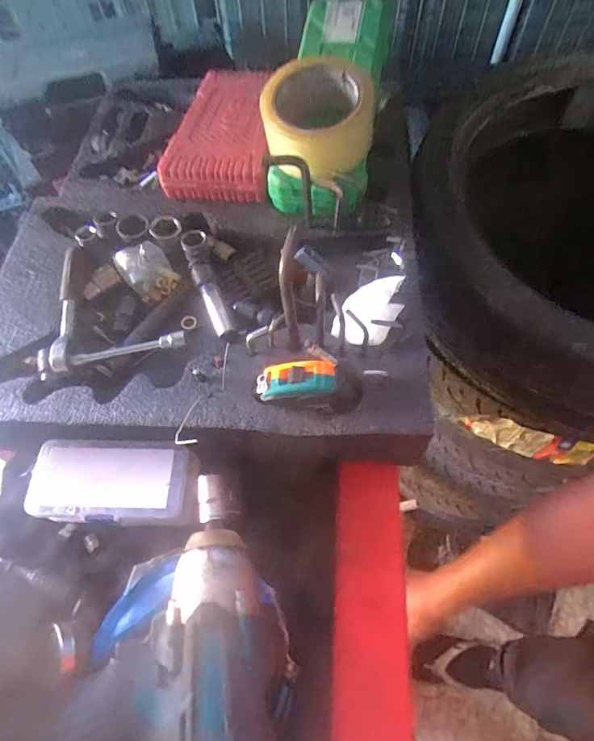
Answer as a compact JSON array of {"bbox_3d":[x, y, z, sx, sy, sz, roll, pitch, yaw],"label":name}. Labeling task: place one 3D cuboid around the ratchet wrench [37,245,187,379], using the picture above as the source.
[{"bbox_3d":[-0.174,-0.067,0.425,0.133,0.020,0.136,-10,62,-4],"label":"ratchet wrench"}]

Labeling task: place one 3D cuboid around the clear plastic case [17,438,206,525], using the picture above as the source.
[{"bbox_3d":[-0.157,0.100,0.399,0.137,0.032,0.069,0,62,1],"label":"clear plastic case"}]

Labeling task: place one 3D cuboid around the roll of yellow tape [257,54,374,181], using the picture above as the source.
[{"bbox_3d":[0.024,-0.243,0.435,0.100,0.066,0.099,-1,62,1],"label":"roll of yellow tape"}]

